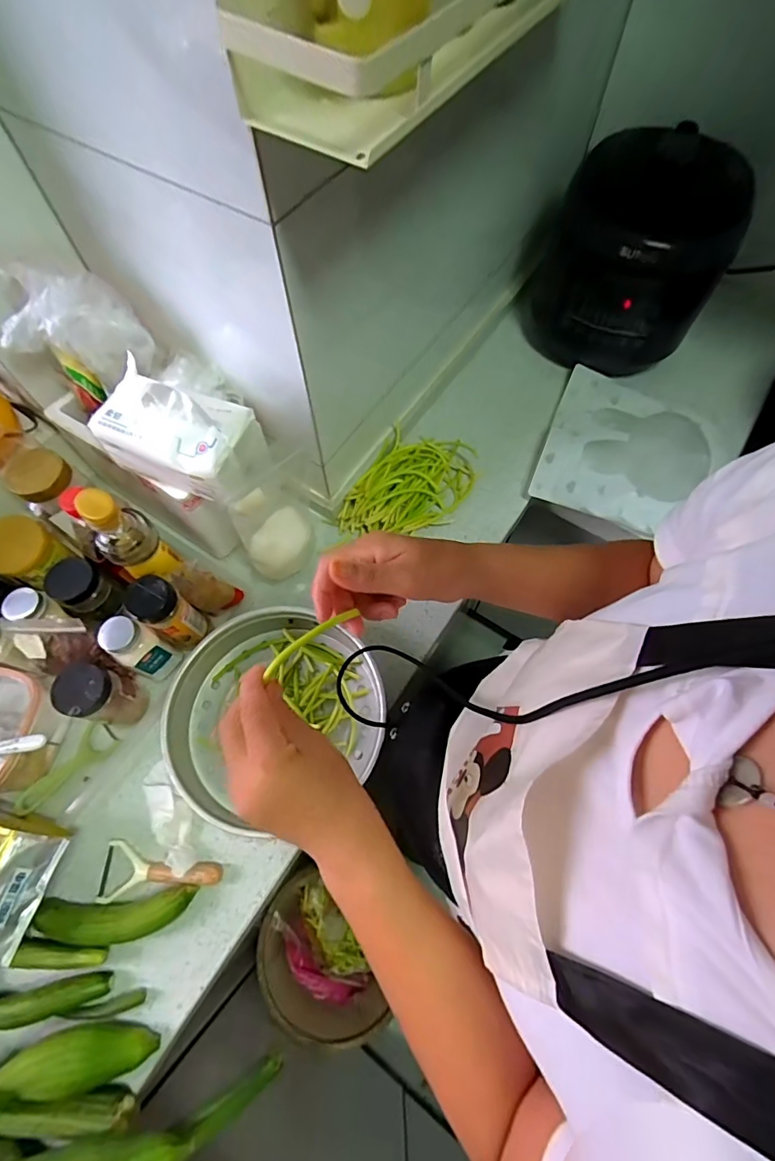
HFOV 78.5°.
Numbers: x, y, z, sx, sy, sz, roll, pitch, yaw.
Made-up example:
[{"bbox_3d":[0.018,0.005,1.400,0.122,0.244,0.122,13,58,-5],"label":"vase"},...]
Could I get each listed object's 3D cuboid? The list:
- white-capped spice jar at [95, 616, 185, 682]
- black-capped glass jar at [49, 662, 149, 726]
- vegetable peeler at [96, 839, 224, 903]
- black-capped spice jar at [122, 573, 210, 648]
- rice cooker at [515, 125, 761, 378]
[{"bbox_3d":[-0.306,0.087,0.594,0.053,0.111,0.047,26,68,11],"label":"white-capped spice jar"},{"bbox_3d":[-0.344,0.141,0.576,0.054,0.112,0.056,0,65,0],"label":"black-capped glass jar"},{"bbox_3d":[-0.258,0.332,0.537,0.143,0.026,0.059,2,65,1],"label":"vegetable peeler"},{"bbox_3d":[-0.273,0.042,0.593,0.050,0.124,0.052,0,65,0],"label":"black-capped spice jar"},{"bbox_3d":[0.390,-0.521,0.796,0.248,0.290,0.256,-6,66,-3],"label":"rice cooker"}]

